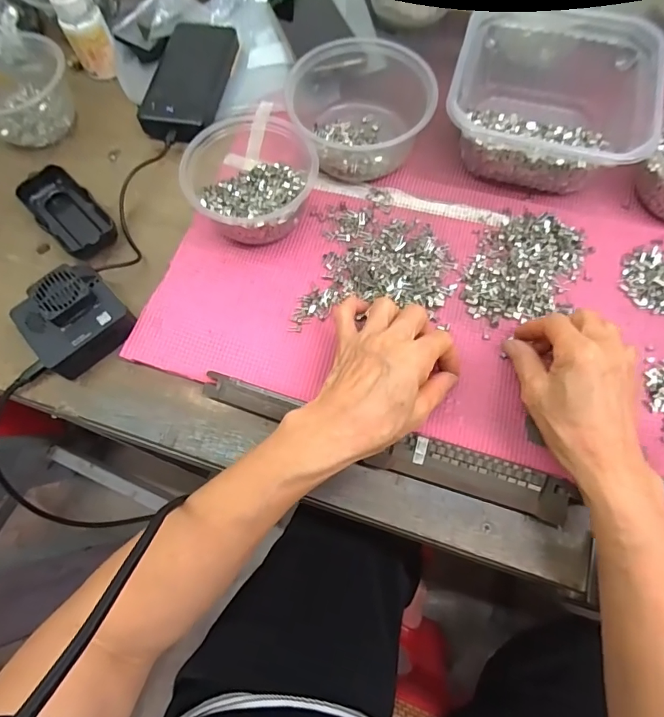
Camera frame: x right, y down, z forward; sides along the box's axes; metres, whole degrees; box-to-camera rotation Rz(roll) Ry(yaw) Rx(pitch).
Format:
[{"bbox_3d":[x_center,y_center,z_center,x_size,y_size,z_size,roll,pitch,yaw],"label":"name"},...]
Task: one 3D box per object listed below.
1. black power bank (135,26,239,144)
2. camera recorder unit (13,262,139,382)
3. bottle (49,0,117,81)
[{"bbox_3d":[-0.158,-0.307,0.500,0.072,0.023,0.164,9,70,6],"label":"black power bank"},{"bbox_3d":[-0.225,-0.035,0.393,0.079,0.041,0.075,-41,73,-12],"label":"camera recorder unit"},{"bbox_3d":[-0.267,-0.356,0.495,0.042,0.074,0.049,-29,71,-8],"label":"bottle"}]

